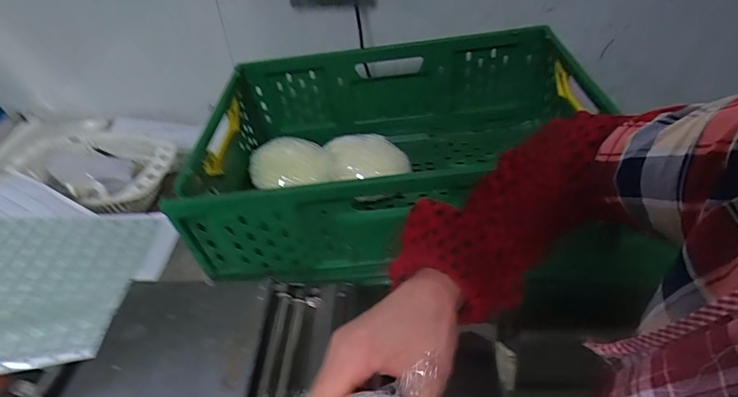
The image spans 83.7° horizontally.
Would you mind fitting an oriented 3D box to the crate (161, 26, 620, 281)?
[{"bbox_3d":[0.049,-0.091,0.718,0.619,0.210,0.418,-2,42,0],"label":"crate"}]

